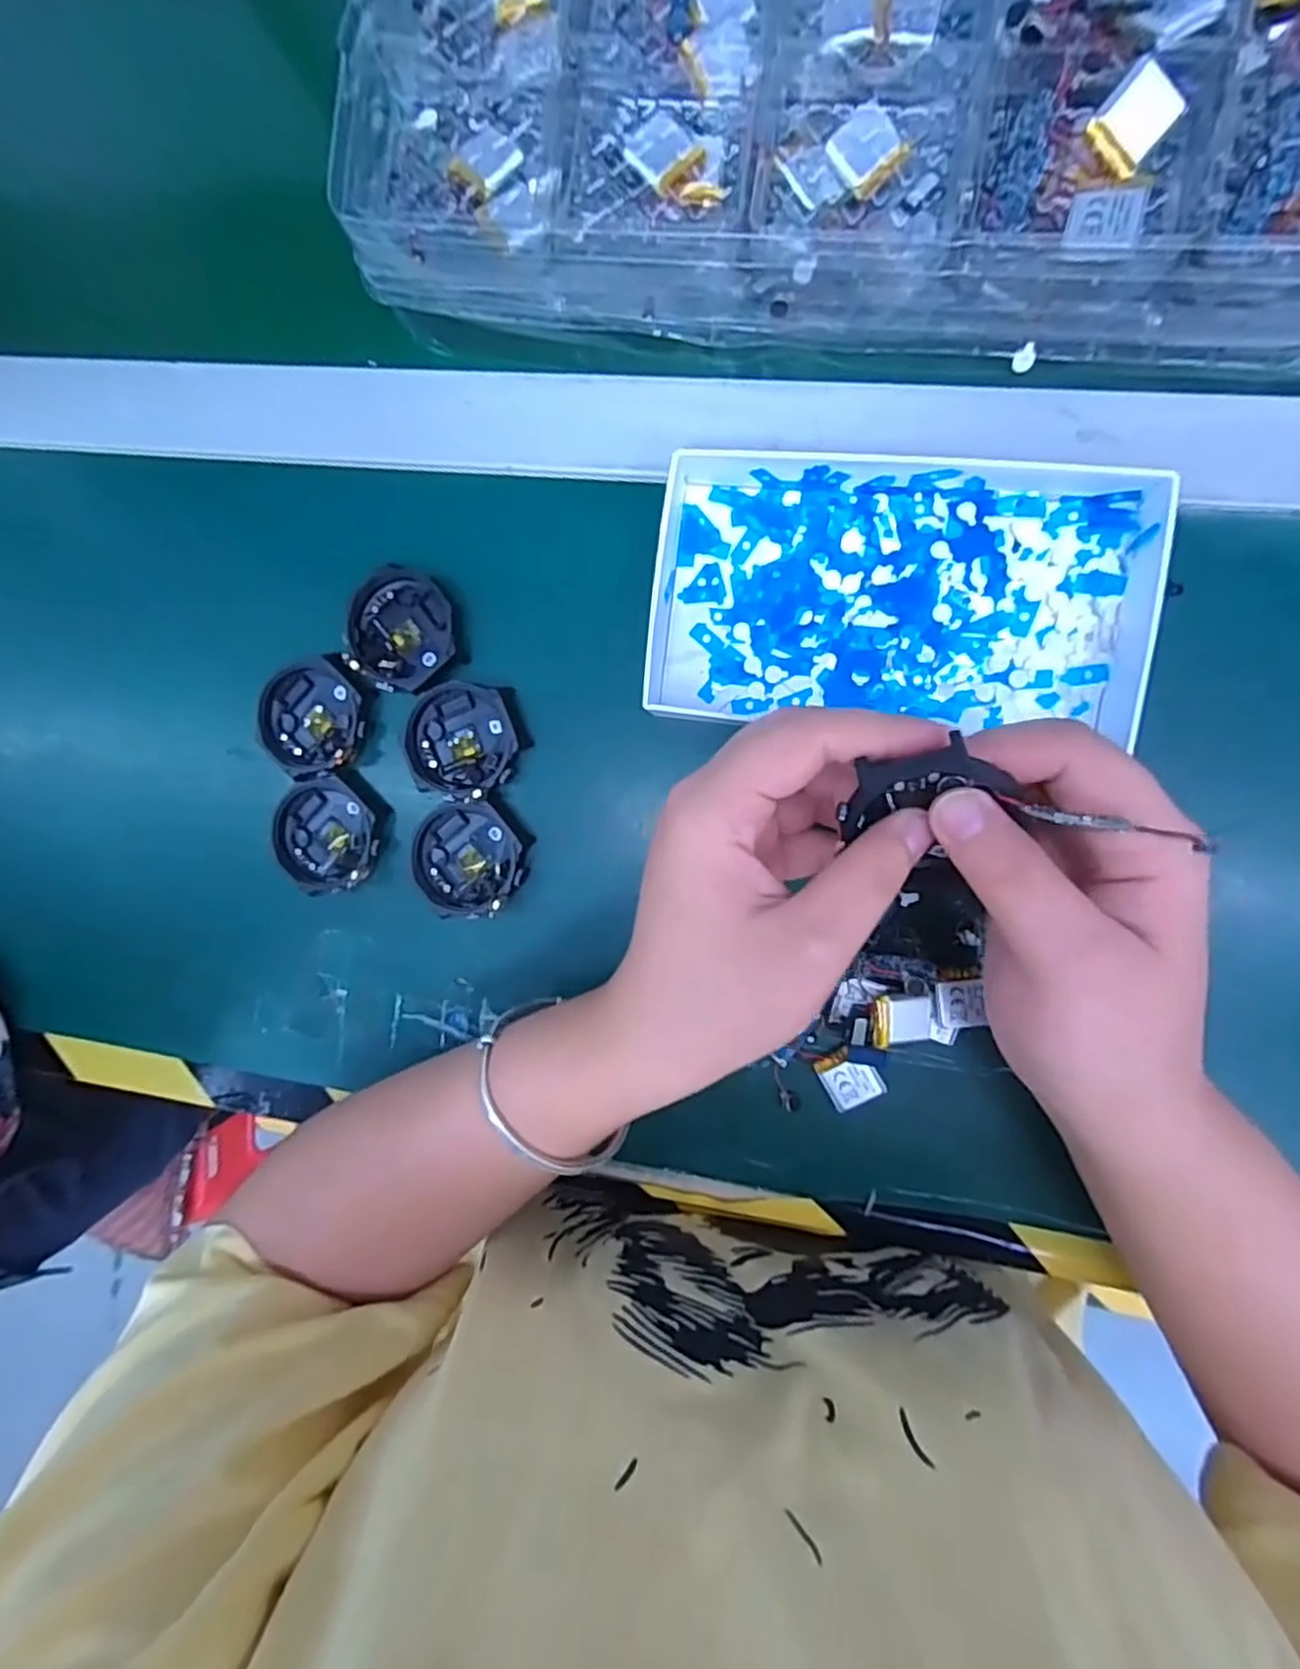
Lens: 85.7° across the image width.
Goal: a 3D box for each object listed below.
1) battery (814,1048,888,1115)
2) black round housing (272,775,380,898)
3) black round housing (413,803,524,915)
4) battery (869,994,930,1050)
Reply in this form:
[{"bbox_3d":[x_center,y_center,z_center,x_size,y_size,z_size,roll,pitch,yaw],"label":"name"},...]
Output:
[{"bbox_3d":[0.082,0.100,0.289,0.022,0.005,0.024,-32,88,8],"label":"battery"},{"bbox_3d":[-0.146,0.000,0.319,0.049,0.014,0.051,0,92,8],"label":"black round housing"},{"bbox_3d":[-0.079,0.011,0.308,0.048,0.012,0.048,0,92,8],"label":"black round housing"},{"bbox_3d":[0.099,0.072,0.274,0.023,0.007,0.021,-2,102,-7],"label":"battery"}]

